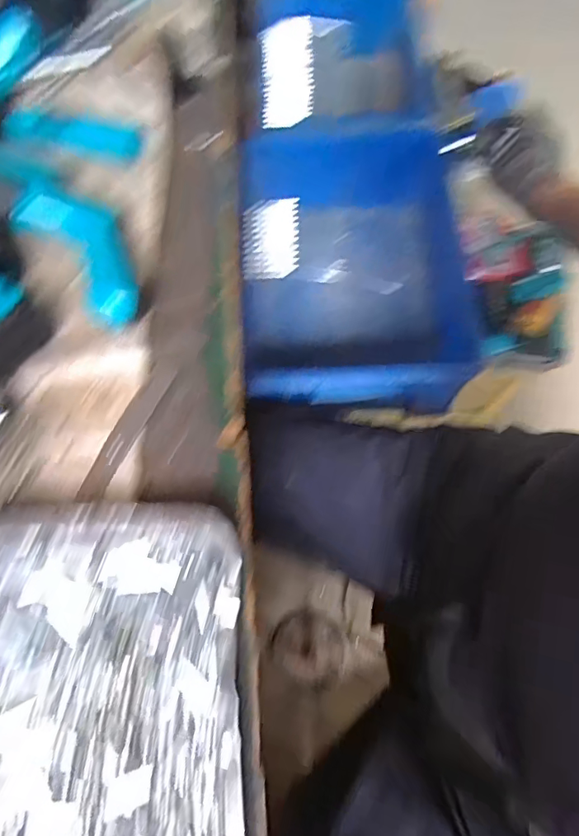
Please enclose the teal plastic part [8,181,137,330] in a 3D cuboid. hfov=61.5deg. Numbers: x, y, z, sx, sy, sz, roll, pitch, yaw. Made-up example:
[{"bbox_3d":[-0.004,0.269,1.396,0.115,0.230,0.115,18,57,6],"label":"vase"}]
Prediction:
[{"bbox_3d":[-0.166,-0.135,0.407,0.068,0.025,0.129,-33,88,-15],"label":"teal plastic part"}]

